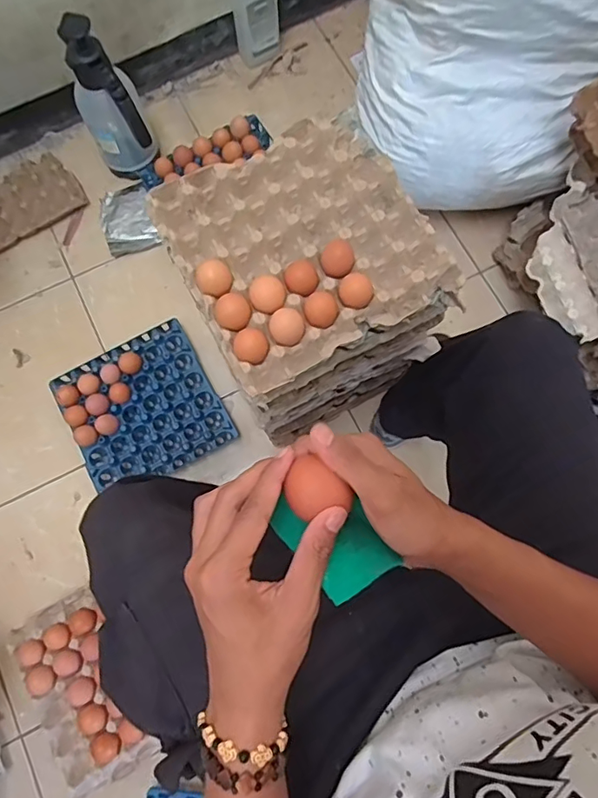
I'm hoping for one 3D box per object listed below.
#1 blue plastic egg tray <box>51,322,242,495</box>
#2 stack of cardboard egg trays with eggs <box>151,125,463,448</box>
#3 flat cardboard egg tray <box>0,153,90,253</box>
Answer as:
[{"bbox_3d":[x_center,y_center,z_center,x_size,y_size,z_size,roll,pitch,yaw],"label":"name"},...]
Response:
[{"bbox_3d":[-0.317,0.014,1.046,0.284,0.066,0.284,-26,77,-5],"label":"blue plastic egg tray"},{"bbox_3d":[0.008,-0.154,0.829,0.294,0.409,0.299,-27,77,-5],"label":"stack of cardboard egg trays with eggs"},{"bbox_3d":[-0.647,-0.445,1.177,0.287,0.053,0.154,-32,78,-7],"label":"flat cardboard egg tray"}]

